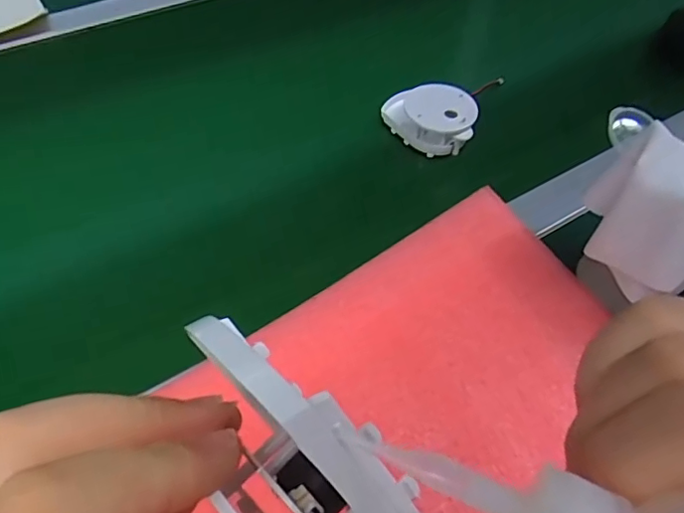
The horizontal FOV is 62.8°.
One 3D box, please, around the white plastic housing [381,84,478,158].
[{"bbox_3d":[0.076,-0.123,0.497,0.079,0.035,0.050,14,54,7],"label":"white plastic housing"}]

